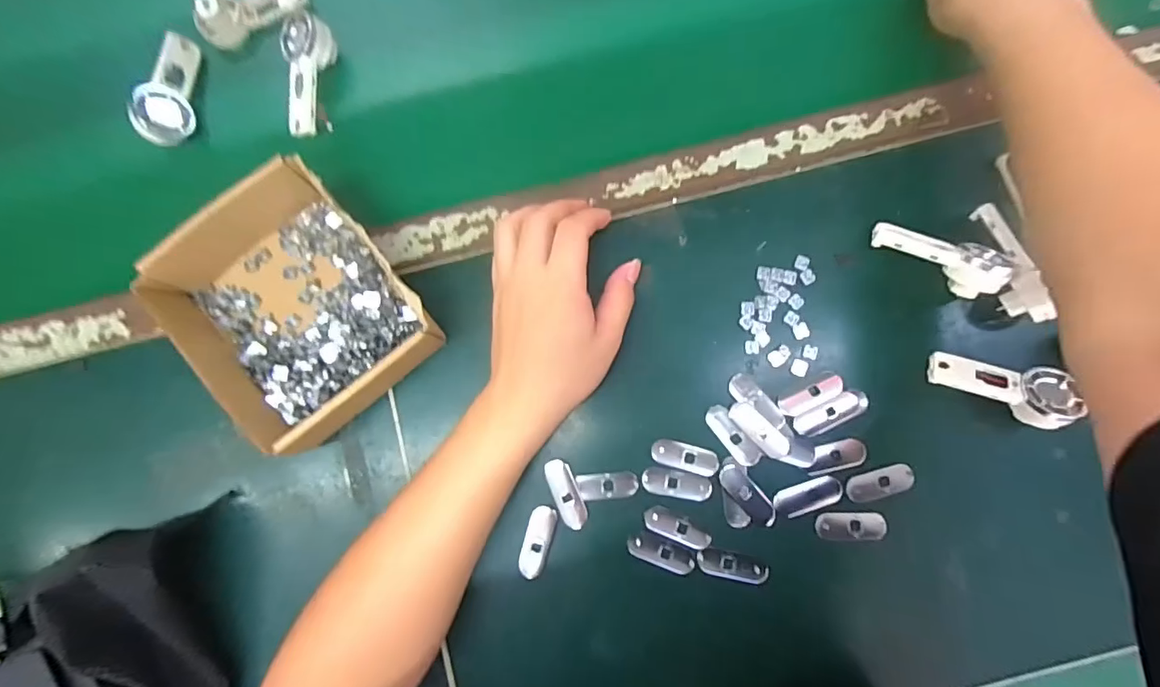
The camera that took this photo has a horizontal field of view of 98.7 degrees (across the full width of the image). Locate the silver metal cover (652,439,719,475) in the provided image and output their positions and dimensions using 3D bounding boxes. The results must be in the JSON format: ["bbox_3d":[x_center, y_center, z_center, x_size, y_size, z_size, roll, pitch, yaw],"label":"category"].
[{"bbox_3d":[0.079,0.086,0.375,0.049,0.004,0.019,13,85,4],"label":"silver metal cover"}]

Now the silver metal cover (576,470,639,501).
[{"bbox_3d":[0.021,0.107,0.374,0.045,0.005,0.019,-6,84,2],"label":"silver metal cover"}]

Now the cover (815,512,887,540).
[{"bbox_3d":[0.201,0.135,0.369,0.051,0.004,0.020,2,81,-2],"label":"cover"}]

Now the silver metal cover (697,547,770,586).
[{"bbox_3d":[0.113,0.165,0.368,0.052,0.004,0.020,11,85,4],"label":"silver metal cover"}]

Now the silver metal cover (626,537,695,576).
[{"bbox_3d":[0.060,0.157,0.368,0.051,0.004,0.017,20,85,5],"label":"silver metal cover"}]

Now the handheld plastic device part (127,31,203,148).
[{"bbox_3d":[-0.350,-0.214,0.426,0.025,0.041,0.103,-10,65,31],"label":"handheld plastic device part"}]

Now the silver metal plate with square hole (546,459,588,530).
[{"bbox_3d":[-0.010,0.113,0.373,0.019,0.004,0.053,-24,84,0],"label":"silver metal plate with square hole"}]

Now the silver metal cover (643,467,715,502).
[{"bbox_3d":[0.073,0.105,0.372,0.051,0.004,0.020,9,85,4],"label":"silver metal cover"}]

